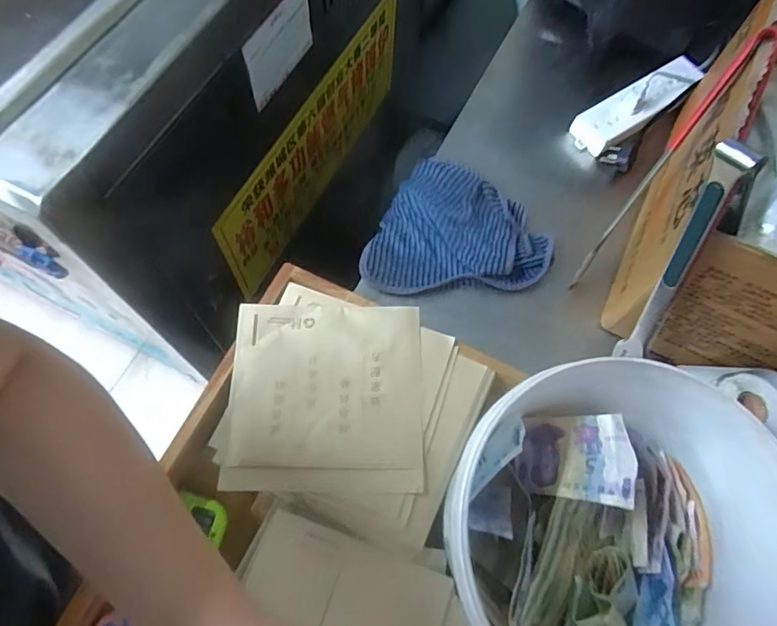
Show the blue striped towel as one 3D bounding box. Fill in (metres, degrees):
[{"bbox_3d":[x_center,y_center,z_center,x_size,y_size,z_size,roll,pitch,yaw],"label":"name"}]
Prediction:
[{"bbox_3d":[0.073,-0.105,0.598,0.205,0.030,0.166,-3,67,-4],"label":"blue striped towel"}]

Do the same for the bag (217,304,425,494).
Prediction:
[{"bbox_3d":[-0.055,0.071,0.464,0.168,0.009,0.166,1,67,-2],"label":"bag"}]

